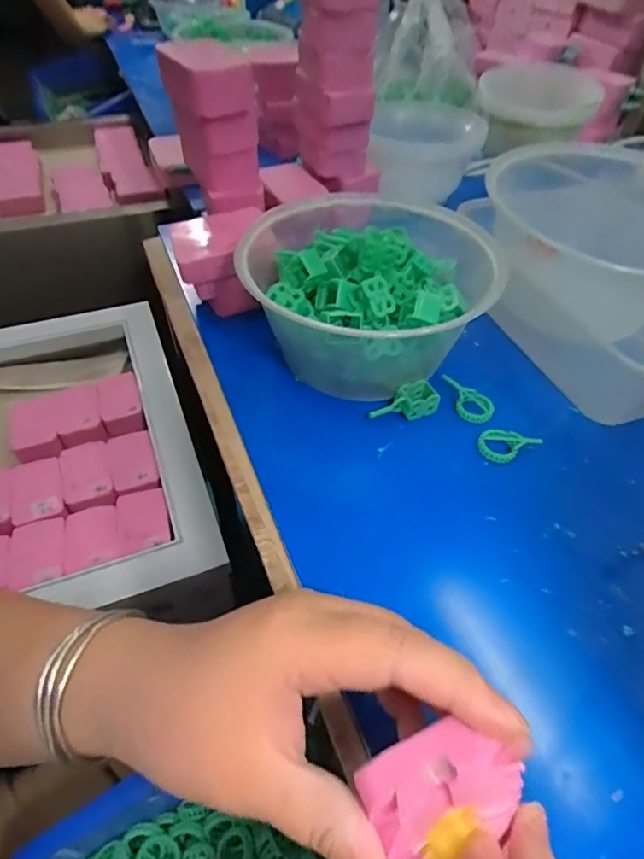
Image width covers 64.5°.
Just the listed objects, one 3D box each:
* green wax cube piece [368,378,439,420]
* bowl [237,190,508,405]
[{"bbox_3d":[0.054,-0.016,0.331,0.048,0.016,0.018,-21,52,-19],"label":"green wax cube piece"},{"bbox_3d":[0.031,-0.094,0.352,0.164,0.083,0.170,1,49,-1],"label":"bowl"}]

